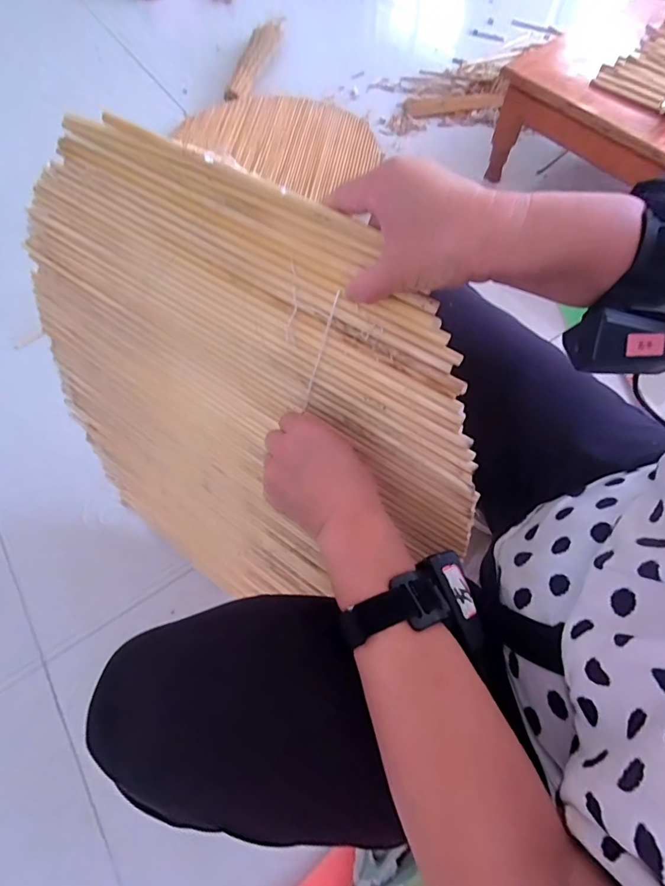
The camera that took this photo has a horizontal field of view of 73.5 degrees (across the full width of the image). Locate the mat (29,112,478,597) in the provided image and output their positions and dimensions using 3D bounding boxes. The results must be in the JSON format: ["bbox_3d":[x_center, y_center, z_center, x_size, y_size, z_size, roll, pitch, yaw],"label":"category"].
[{"bbox_3d":[-0.137,-0.016,0.503,0.562,0.532,0.018,27,43,21],"label":"mat"}]

